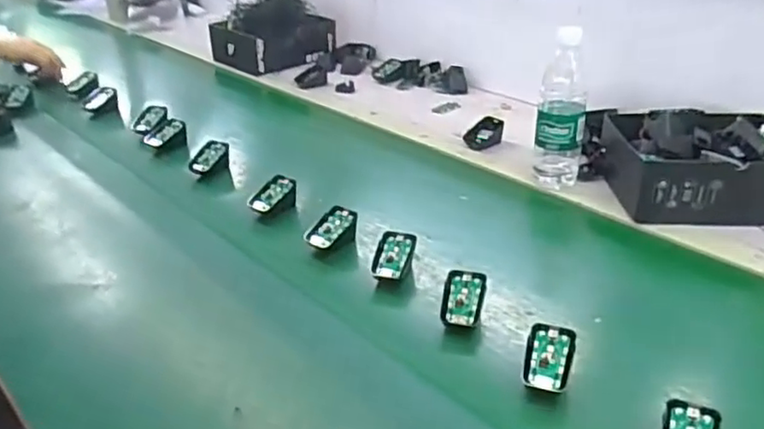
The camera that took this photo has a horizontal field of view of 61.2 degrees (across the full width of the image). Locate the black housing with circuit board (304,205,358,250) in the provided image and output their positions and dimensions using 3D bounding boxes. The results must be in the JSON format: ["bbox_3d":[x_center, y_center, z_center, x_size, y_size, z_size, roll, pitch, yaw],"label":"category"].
[{"bbox_3d":[-0.067,0.021,0.840,0.064,0.046,0.041,-23,38,-31],"label":"black housing with circuit board"}]

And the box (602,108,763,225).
[{"bbox_3d":[0.454,-0.070,0.889,0.252,0.085,0.177,-1,32,2],"label":"box"}]

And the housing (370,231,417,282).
[{"bbox_3d":[0.013,0.053,0.777,0.044,0.021,0.070,13,50,11],"label":"housing"}]

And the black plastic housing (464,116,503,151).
[{"bbox_3d":[0.171,-0.135,1.083,0.067,0.040,0.045,-21,36,-28],"label":"black plastic housing"}]

